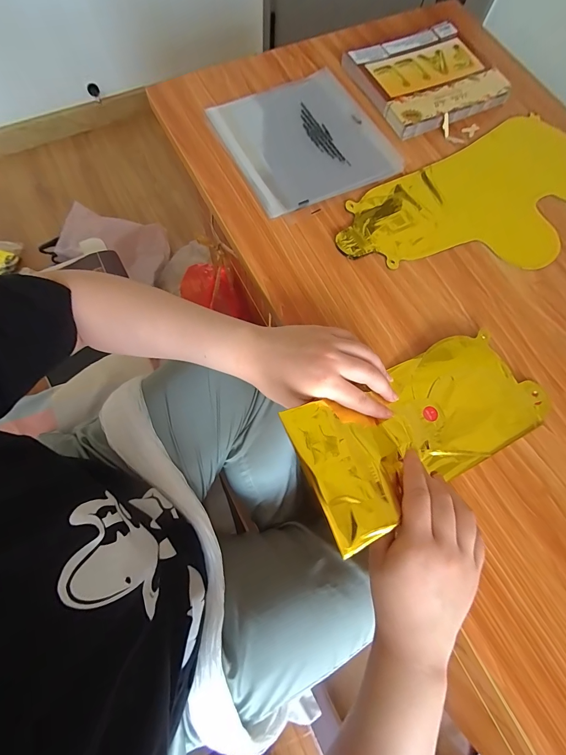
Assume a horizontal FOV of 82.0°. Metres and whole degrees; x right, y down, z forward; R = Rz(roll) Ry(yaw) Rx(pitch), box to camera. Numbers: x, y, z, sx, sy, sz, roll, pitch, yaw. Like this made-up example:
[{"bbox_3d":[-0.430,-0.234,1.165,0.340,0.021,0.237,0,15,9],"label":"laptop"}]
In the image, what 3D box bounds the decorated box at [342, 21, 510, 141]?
[{"bbox_3d":[0.205,-0.430,0.469,0.185,0.018,0.164,-27,76,-10],"label":"decorated box"}]

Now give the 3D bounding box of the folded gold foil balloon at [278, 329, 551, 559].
[{"bbox_3d":[0.133,0.043,0.317,0.262,0.030,0.119,-22,75,-21],"label":"folded gold foil balloon"}]

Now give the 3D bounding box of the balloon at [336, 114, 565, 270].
[{"bbox_3d":[0.268,-0.223,0.419,0.410,0.009,0.192,-26,76,-10],"label":"balloon"}]

